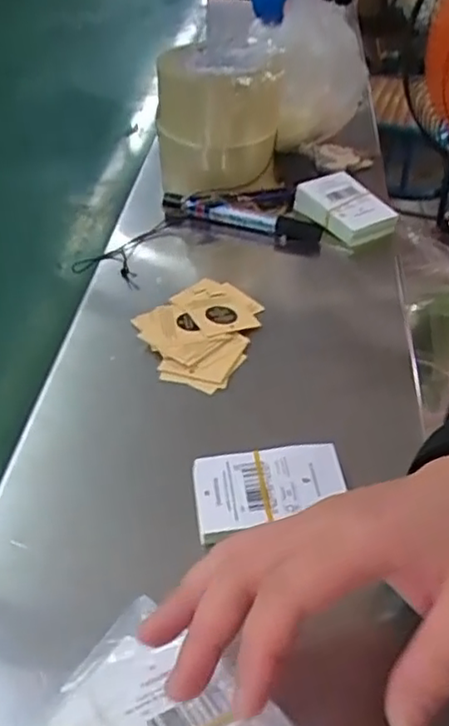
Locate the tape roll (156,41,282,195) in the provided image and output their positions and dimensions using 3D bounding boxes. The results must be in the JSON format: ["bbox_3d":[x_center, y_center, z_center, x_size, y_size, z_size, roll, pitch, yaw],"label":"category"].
[{"bbox_3d":[-0.006,-0.217,0.592,0.106,0.116,0.106,-5,43,-7],"label":"tape roll"}]

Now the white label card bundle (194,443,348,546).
[{"bbox_3d":[0.024,0.066,0.352,0.079,0.009,0.048,-5,43,-7],"label":"white label card bundle"}]

